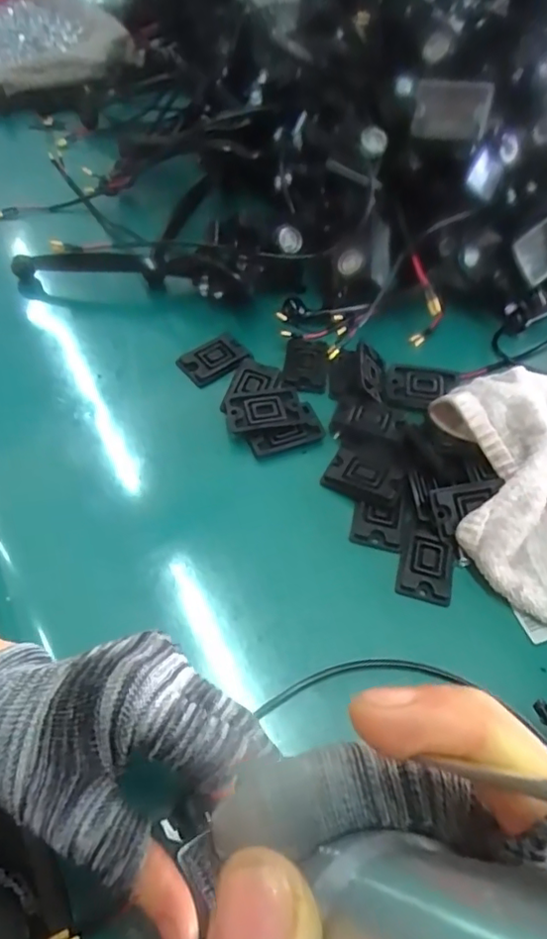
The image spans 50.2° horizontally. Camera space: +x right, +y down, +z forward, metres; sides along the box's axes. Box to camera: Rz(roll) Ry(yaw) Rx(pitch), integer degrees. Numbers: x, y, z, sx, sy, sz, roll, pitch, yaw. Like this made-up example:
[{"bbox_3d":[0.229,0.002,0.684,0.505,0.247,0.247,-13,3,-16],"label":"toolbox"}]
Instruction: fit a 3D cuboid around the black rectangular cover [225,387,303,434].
[{"bbox_3d":[-0.006,-0.040,0.396,0.052,0.007,0.036,-9,57,-10],"label":"black rectangular cover"}]

